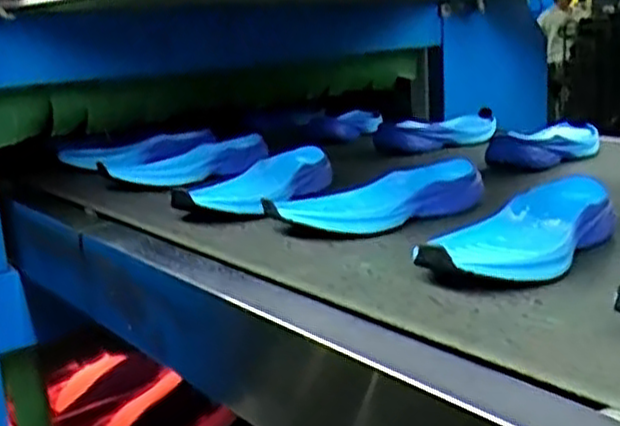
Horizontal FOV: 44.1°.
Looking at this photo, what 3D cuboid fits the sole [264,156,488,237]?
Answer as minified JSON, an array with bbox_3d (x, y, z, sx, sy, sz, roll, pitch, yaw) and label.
[{"bbox_3d":[0.066,-0.015,0.745,0.220,0.039,0.083,-16,19,-35],"label":"sole"}]

